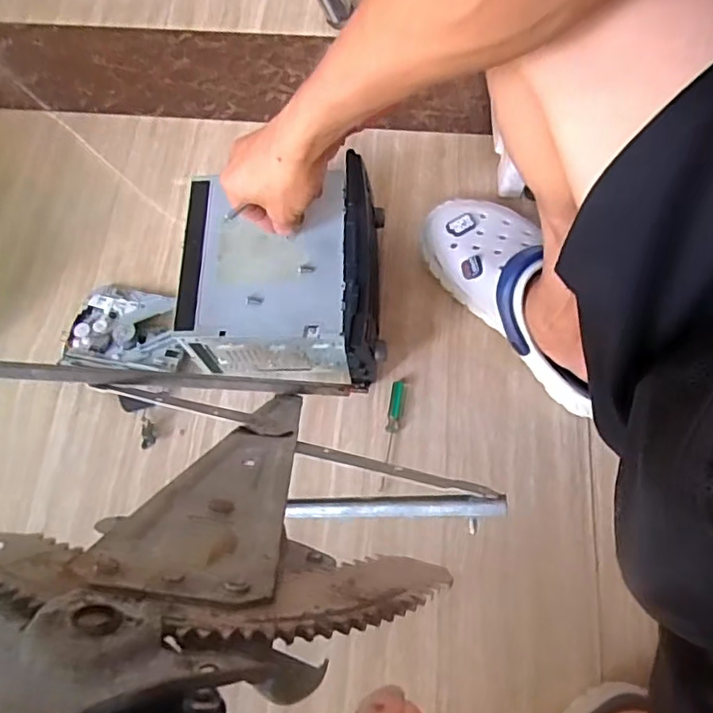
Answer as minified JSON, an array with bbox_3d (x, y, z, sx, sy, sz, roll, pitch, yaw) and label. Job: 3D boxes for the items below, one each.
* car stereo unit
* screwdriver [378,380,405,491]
[{"bbox_3d":[-0.067,-0.079,0.594,0.177,0.098,0.184,0,72,0],"label":"car stereo unit"},{"bbox_3d":[0.035,0.078,0.613,0.013,0.019,0.112,9,70,5],"label":"screwdriver"}]

